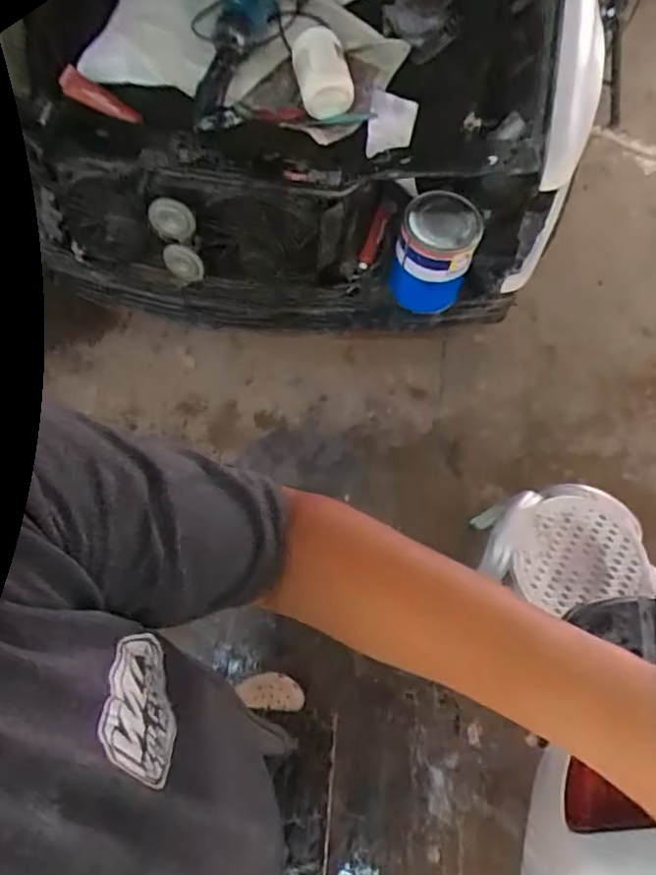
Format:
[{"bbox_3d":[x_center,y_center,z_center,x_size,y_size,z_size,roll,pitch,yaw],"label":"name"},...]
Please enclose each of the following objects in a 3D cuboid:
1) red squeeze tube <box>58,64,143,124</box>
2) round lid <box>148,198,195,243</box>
[{"bbox_3d":[-0.449,-0.674,1.187,0.171,0.025,0.049,26,67,-10],"label":"red squeeze tube"},{"bbox_3d":[-0.326,-0.453,1.241,0.096,0.092,0.031,6,67,0],"label":"round lid"}]

